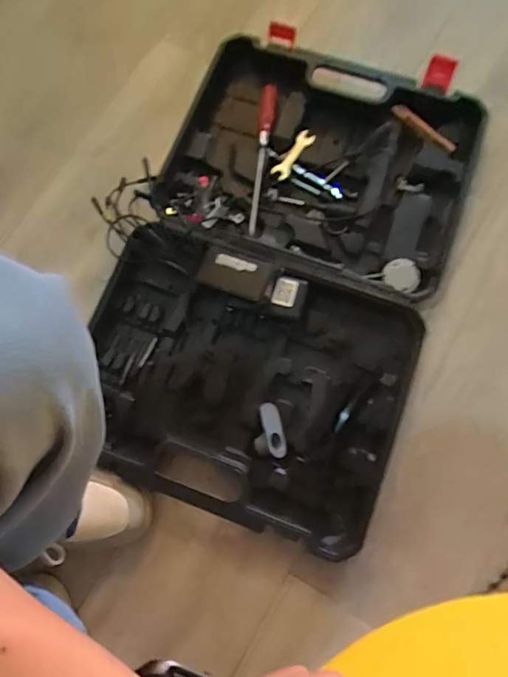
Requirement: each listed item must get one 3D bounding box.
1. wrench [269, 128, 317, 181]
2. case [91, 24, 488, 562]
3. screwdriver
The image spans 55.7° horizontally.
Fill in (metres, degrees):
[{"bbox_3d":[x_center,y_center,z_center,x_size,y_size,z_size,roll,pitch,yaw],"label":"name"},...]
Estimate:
[{"bbox_3d":[0.058,-0.272,0.711,0.025,0.006,0.093,31,79,7],"label":"wrench"},{"bbox_3d":[0.038,-0.104,0.651,0.406,0.052,0.648,19,77,5],"label":"case"},{"bbox_3d":[0.010,-0.261,0.694,0.023,0.025,0.232,6,77,2],"label":"screwdriver"}]

